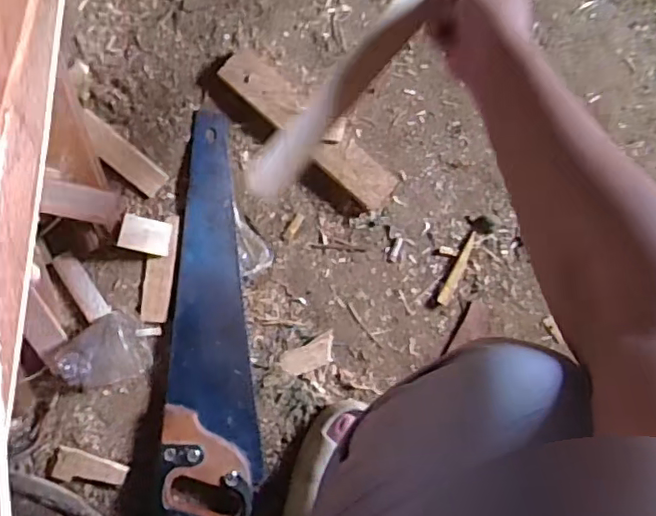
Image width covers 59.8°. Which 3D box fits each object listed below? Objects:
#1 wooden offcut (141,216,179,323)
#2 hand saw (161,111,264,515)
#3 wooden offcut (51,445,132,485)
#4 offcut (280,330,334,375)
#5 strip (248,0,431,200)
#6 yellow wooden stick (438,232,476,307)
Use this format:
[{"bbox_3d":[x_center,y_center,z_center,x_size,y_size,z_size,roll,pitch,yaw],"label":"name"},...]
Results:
[{"bbox_3d":[-0.203,0.014,0.688,0.035,0.006,0.126,6,89,-13],"label":"wooden offcut"},{"bbox_3d":[-0.140,0.067,0.685,0.105,0.026,0.477,-1,91,-13],"label":"hand saw"},{"bbox_3d":[-0.277,0.248,0.665,0.082,0.006,0.036,17,87,-13],"label":"wooden offcut"},{"bbox_3d":[-0.022,0.122,0.710,0.072,0.004,0.034,-25,96,-12],"label":"offcut"},{"bbox_3d":[0.099,-0.259,0.541,0.041,0.021,0.509,40,85,-6],"label":"strip"},{"bbox_3d":[0.174,0.015,0.757,0.017,0.007,0.105,29,84,-12],"label":"yellow wooden stick"}]

